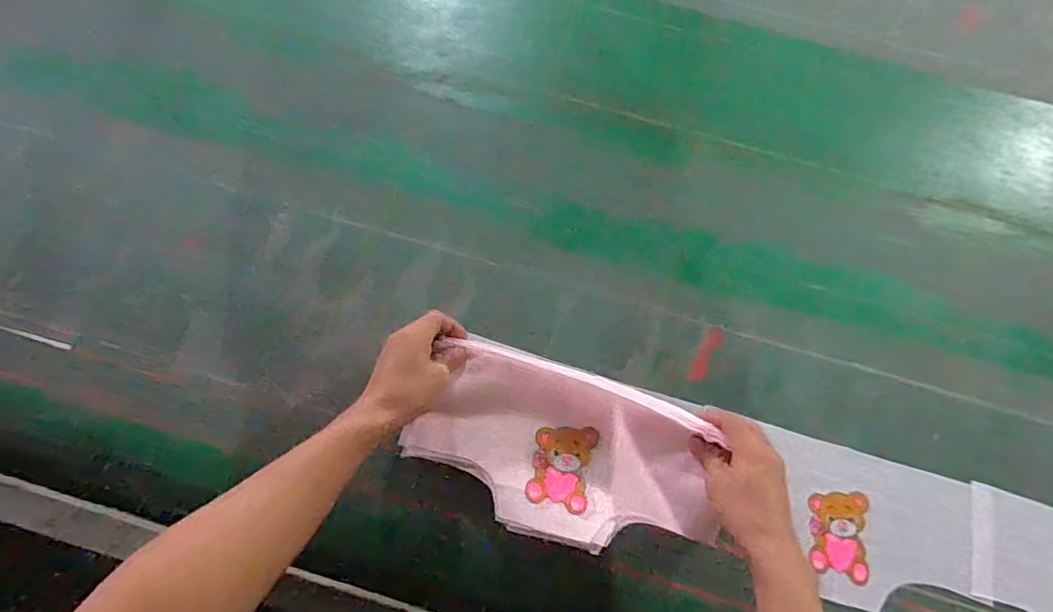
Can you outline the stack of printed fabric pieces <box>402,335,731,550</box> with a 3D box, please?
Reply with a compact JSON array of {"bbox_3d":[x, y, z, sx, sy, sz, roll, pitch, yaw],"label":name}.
[{"bbox_3d":[0.040,0.141,0.558,0.282,0.033,0.160,20,68,7],"label":"stack of printed fabric pieces"}]

